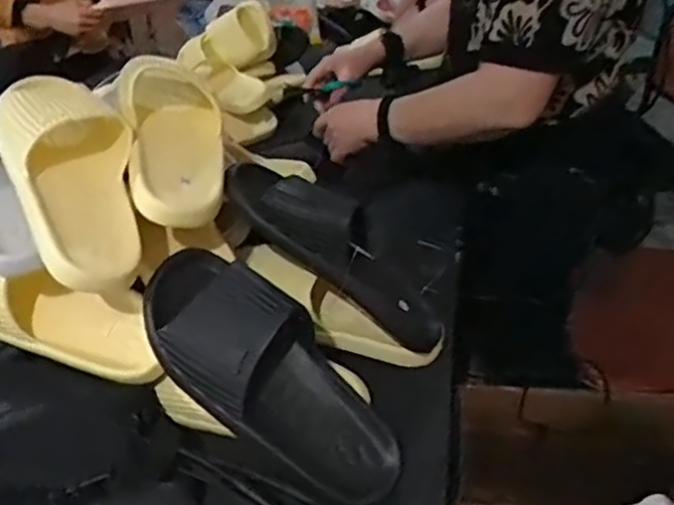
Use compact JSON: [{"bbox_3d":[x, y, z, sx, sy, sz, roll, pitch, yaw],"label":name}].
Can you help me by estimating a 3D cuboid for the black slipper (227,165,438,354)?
[{"bbox_3d":[0.012,-0.007,0.663,0.077,0.270,0.086,-40,18,31],"label":"black slipper"}]

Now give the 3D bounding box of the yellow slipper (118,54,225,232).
[{"bbox_3d":[-0.160,-0.122,0.644,0.089,0.067,0.227,-12,53,-9],"label":"yellow slipper"}]

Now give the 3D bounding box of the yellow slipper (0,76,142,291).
[{"bbox_3d":[-0.233,-0.066,0.584,0.105,0.074,0.217,-16,67,-16],"label":"yellow slipper"}]

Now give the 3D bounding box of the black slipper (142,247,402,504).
[{"bbox_3d":[-0.057,0.102,0.553,0.267,0.065,0.101,44,48,6],"label":"black slipper"}]

